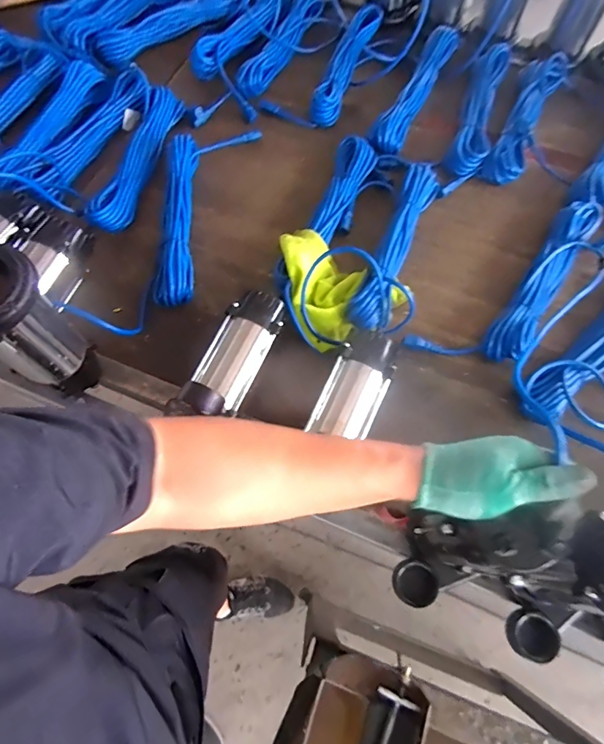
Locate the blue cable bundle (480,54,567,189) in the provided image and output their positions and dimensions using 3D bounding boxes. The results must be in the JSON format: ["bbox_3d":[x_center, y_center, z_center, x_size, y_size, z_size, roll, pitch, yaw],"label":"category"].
[{"bbox_3d":[0.461,-0.529,0.873,0.078,0.054,0.352,26,71,10],"label":"blue cable bundle"}]

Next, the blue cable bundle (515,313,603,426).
[{"bbox_3d":[0.475,-0.043,0.691,0.345,0.049,0.098,-41,74,-15],"label":"blue cable bundle"}]

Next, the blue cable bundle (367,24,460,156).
[{"bbox_3d":[0.237,-0.590,0.882,0.058,0.047,0.362,27,71,10],"label":"blue cable bundle"}]

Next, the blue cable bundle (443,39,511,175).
[{"bbox_3d":[0.362,-0.534,0.870,0.074,0.049,0.354,20,70,8],"label":"blue cable bundle"}]

